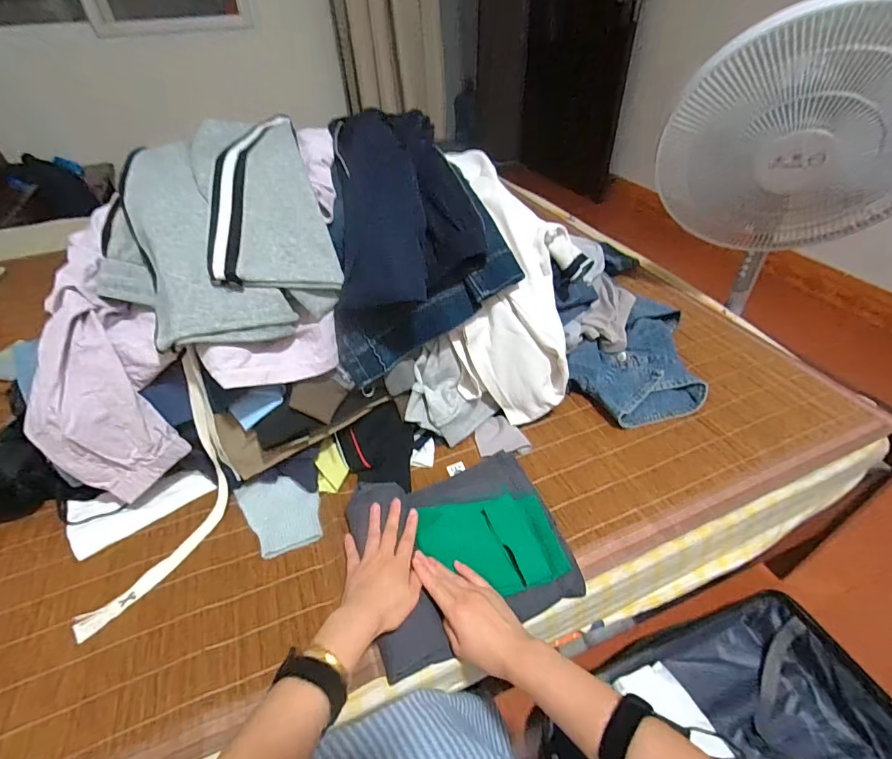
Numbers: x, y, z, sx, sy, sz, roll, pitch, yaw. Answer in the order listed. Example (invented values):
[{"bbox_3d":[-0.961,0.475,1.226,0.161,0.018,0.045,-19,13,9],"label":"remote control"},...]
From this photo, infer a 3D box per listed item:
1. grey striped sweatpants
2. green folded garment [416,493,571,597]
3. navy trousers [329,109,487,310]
[{"bbox_3d":[-0.305,-0.195,0.571,0.272,0.157,0.293,-17,44,-15],"label":"grey striped sweatpants"},{"bbox_3d":[0.058,0.214,0.575,0.168,0.019,0.126,-9,45,-7],"label":"green folded garment"},{"bbox_3d":[-0.052,-0.261,0.631,0.190,0.146,0.308,-6,42,-4],"label":"navy trousers"}]

